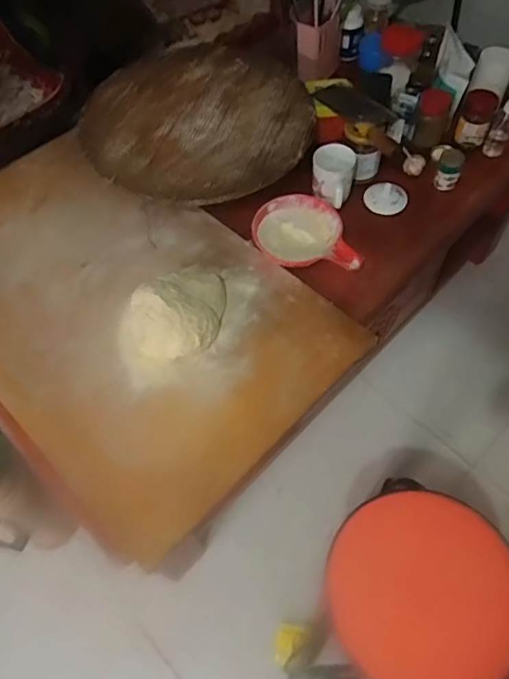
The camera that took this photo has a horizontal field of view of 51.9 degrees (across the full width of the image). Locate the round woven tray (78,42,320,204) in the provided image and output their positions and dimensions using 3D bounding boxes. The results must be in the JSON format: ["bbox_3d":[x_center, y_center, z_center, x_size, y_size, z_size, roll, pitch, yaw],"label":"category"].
[{"bbox_3d":[-0.101,-0.446,1.033,0.419,0.074,0.448,-1,60,2],"label":"round woven tray"}]

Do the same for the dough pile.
[{"bbox_3d":[-0.126,-0.048,0.877,0.156,0.081,0.147,-1,60,2],"label":"dough pile"}]

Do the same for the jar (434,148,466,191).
[{"bbox_3d":[0.391,-0.342,1.051,0.046,0.083,0.051,20,63,14],"label":"jar"}]

